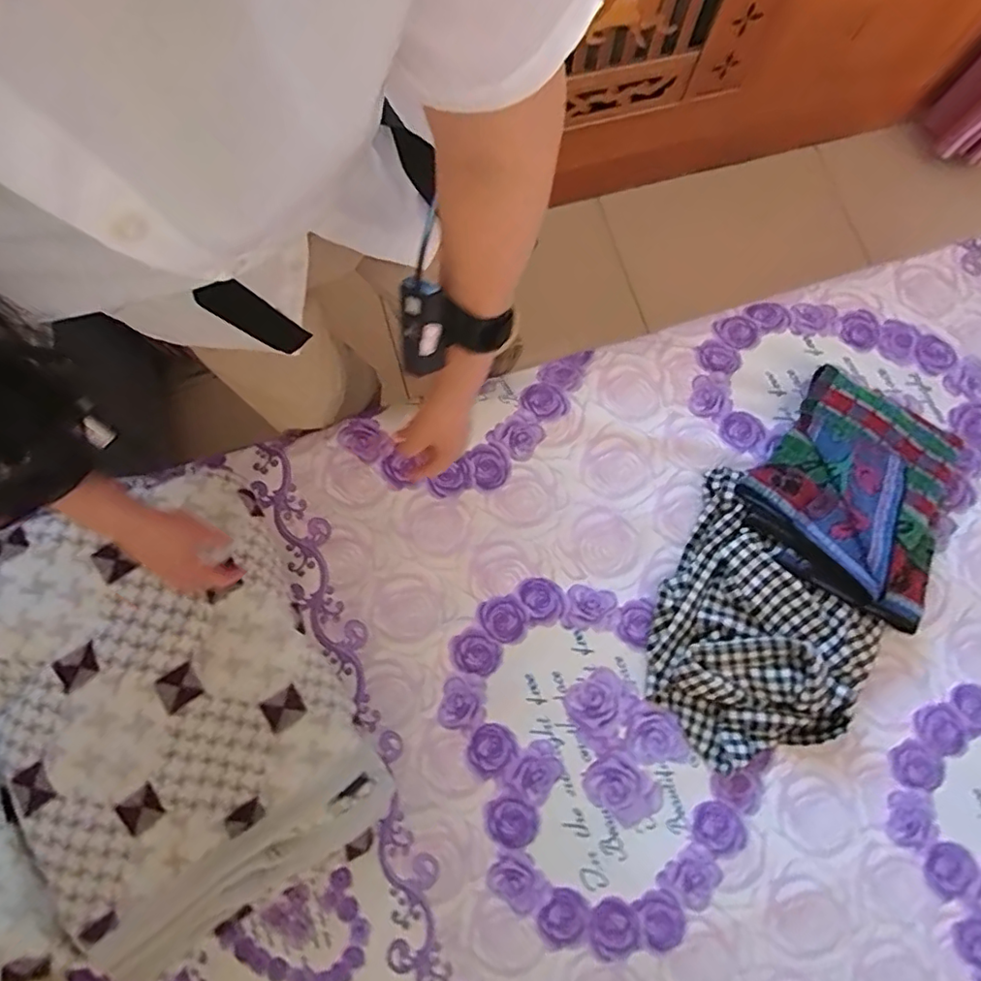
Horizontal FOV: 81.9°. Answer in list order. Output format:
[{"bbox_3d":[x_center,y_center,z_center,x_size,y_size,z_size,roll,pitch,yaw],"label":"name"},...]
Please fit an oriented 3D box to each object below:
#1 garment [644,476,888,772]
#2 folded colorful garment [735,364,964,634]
[{"bbox_3d":[0.340,0.197,0.767,0.286,0.059,0.323,-43,82,-8],"label":"garment"},{"bbox_3d":[0.518,0.008,0.797,0.276,0.069,0.296,33,80,6],"label":"folded colorful garment"}]

